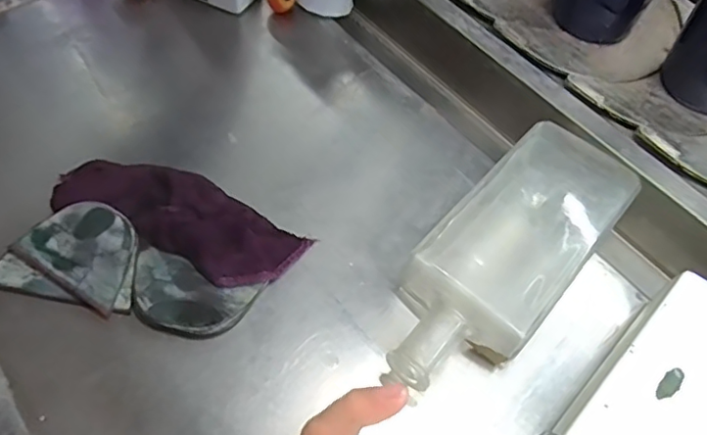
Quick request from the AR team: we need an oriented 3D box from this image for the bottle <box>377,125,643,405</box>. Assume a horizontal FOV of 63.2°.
[{"bbox_3d":[0.104,0.027,0.397,0.090,0.049,0.229,37,61,20],"label":"bottle"}]

